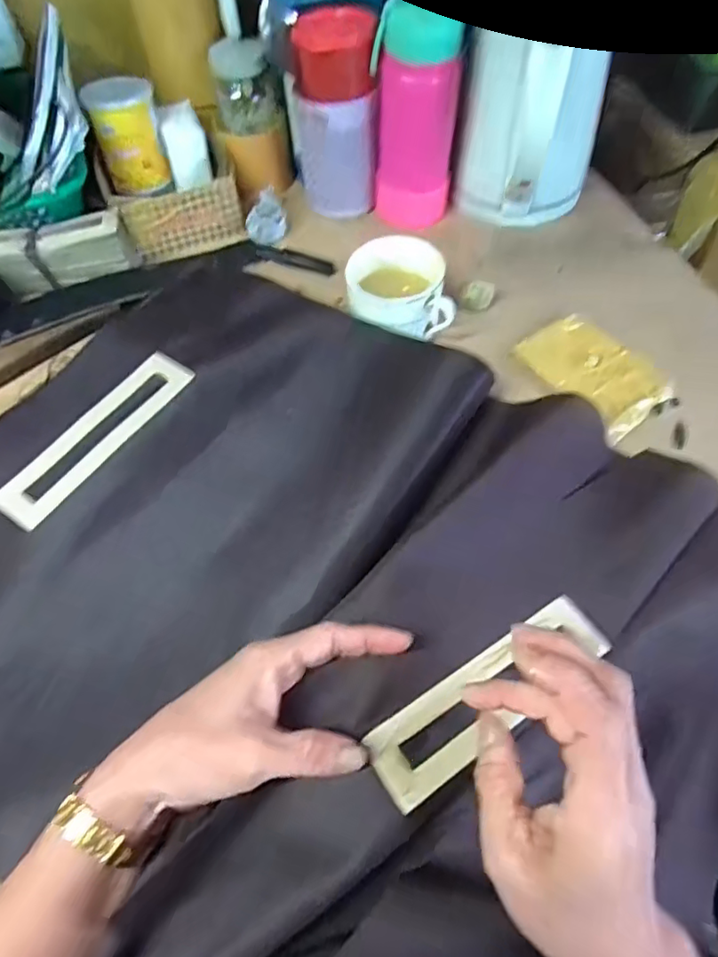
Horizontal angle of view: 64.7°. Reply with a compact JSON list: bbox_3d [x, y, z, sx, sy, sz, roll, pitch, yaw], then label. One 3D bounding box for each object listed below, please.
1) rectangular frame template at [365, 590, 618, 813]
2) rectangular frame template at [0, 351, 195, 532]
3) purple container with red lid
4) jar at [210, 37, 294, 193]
[{"bbox_3d":[0.077,0.123,0.329,0.161,0.007,0.047,-30,59,-26],"label":"rectangular frame template"},{"bbox_3d":[-0.190,-0.033,0.415,0.040,0.006,0.164,34,65,10],"label":"rectangular frame template"},{"bbox_3d":[-0.023,-0.365,0.590,0.081,0.175,0.077,-6,58,-2],"label":"purple container with red lid"},{"bbox_3d":[-0.116,-0.390,0.623,0.075,0.129,0.067,-16,59,-8],"label":"jar"}]

